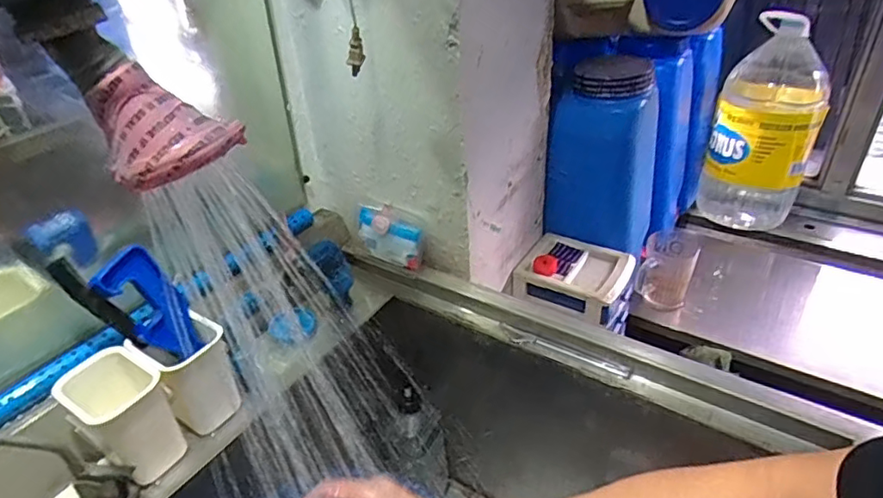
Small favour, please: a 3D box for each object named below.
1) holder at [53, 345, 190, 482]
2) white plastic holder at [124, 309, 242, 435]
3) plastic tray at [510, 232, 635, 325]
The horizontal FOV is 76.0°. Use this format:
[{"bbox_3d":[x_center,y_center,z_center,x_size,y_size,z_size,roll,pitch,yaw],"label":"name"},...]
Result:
[{"bbox_3d":[-0.315,0.172,0.565,0.088,0.114,0.078,20,41,30],"label":"holder"},{"bbox_3d":[-0.268,0.136,0.612,0.061,0.112,0.075,24,43,33],"label":"white plastic holder"},{"bbox_3d":[0.219,0.044,0.931,0.161,0.053,0.141,19,41,29],"label":"plastic tray"}]

